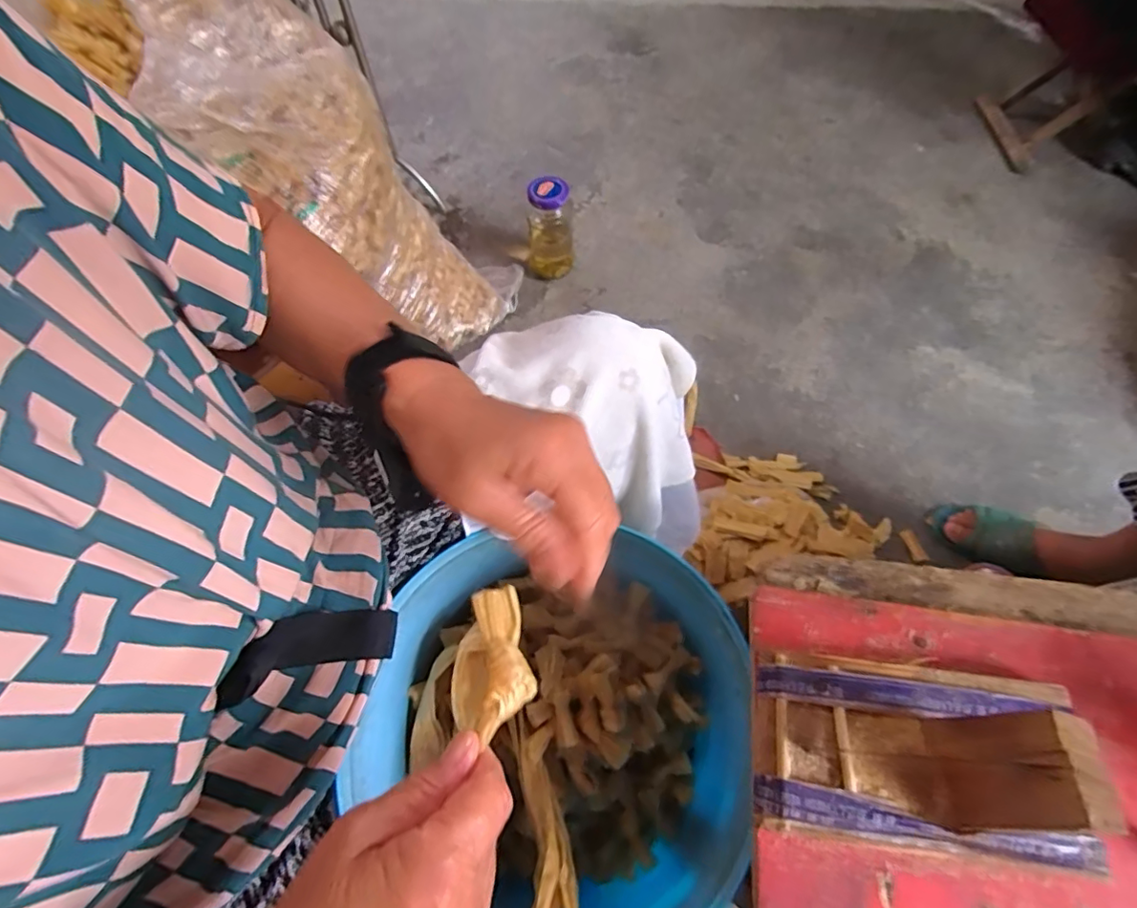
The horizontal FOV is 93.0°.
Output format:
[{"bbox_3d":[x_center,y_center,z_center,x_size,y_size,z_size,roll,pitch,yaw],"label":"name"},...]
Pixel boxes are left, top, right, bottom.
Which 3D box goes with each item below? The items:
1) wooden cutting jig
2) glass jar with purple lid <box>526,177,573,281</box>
[{"bbox_3d":[0.177,0.141,0.252,0.157,0.076,0.087,4,63,7],"label":"wooden cutting jig"},{"bbox_3d":[-0.040,-0.413,1.014,0.094,0.184,0.087,-2,63,4],"label":"glass jar with purple lid"}]

